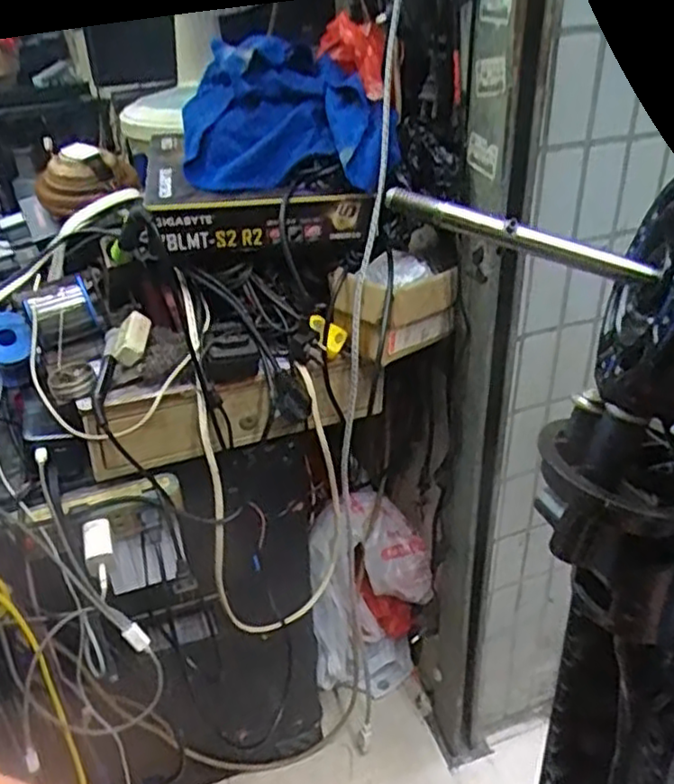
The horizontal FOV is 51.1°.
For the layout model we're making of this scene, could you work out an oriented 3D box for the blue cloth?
[{"bbox_3d":[-0.055,-0.266,0.681,0.193,0.111,0.112,-11,33,-12],"label":"blue cloth"}]

